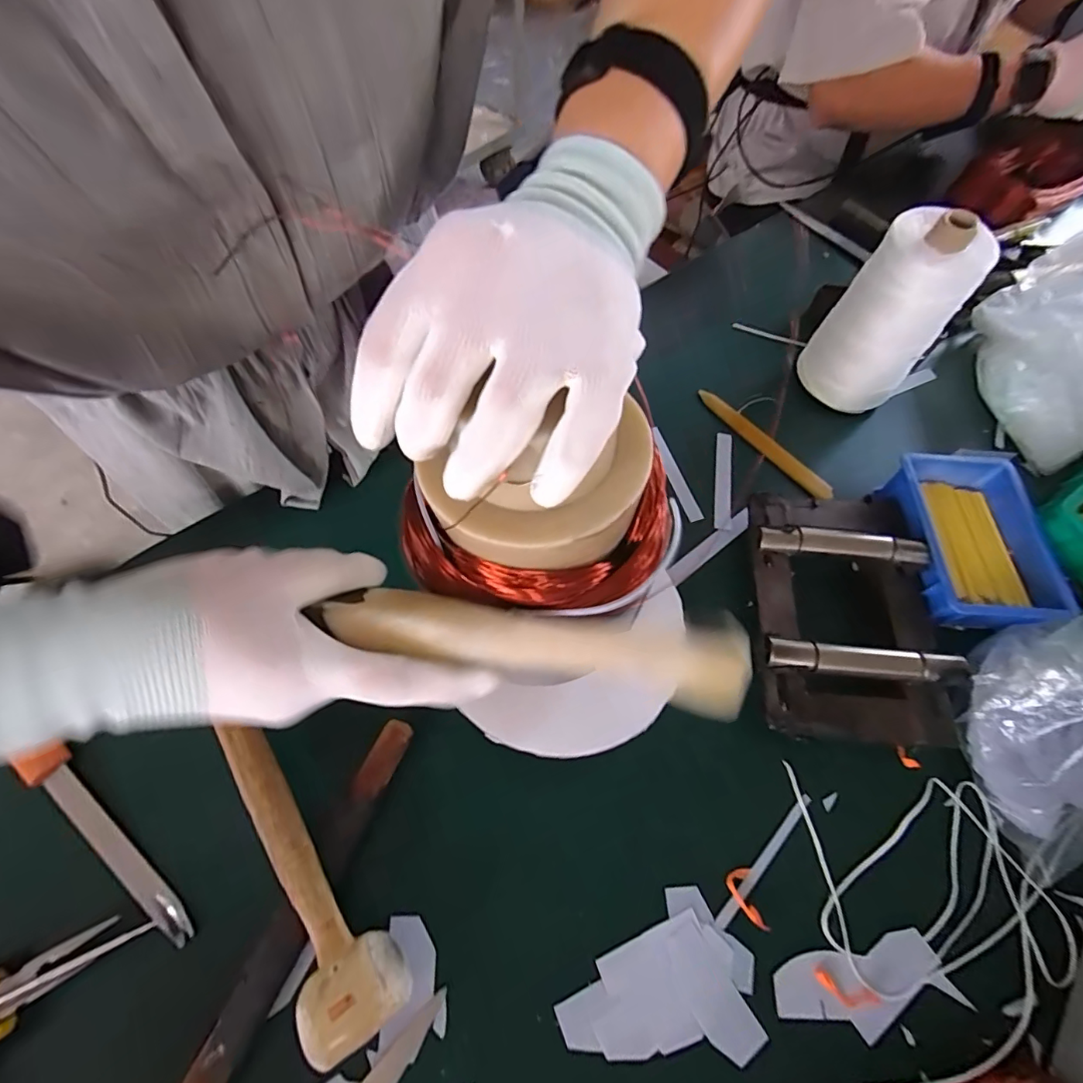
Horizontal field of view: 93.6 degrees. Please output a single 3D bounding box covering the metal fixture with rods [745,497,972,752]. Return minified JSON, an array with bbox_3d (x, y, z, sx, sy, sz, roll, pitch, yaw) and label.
[{"bbox_3d":[0.233,0.049,0.401,0.134,0.048,0.202,4,63,2],"label":"metal fixture with rods"}]

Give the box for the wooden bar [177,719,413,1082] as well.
[{"bbox_3d":[-0.148,0.223,0.320,0.026,0.026,0.224,23,65,10],"label":"wooden bar"}]

